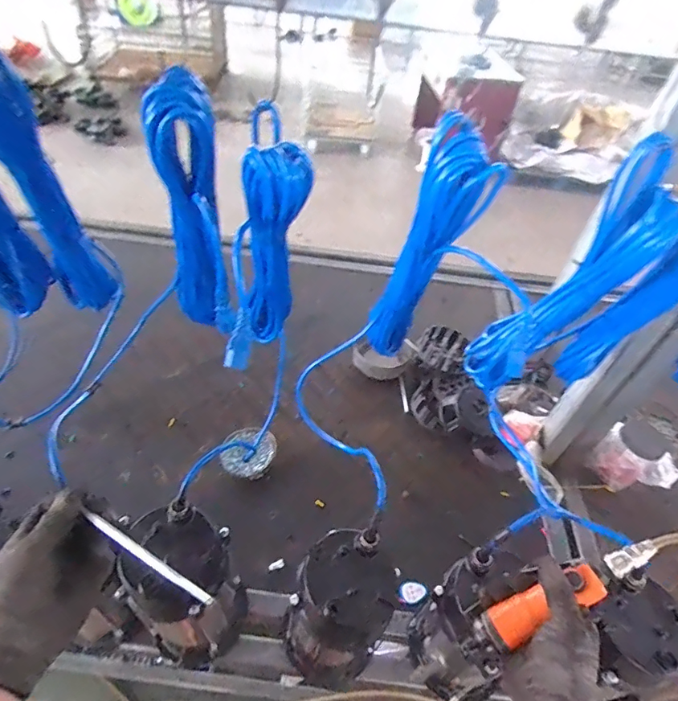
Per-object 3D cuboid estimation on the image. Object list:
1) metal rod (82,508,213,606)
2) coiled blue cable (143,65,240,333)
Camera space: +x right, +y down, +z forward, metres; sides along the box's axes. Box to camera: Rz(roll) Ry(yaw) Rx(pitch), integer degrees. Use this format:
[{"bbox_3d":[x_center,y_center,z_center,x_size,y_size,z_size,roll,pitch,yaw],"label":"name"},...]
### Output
[{"bbox_3d":[-0.157,0.174,0.380,0.142,0.009,0.008,16,45,29],"label":"metal rod"},{"bbox_3d":[-0.187,-0.154,0.589,0.075,0.347,0.073,-15,50,-20],"label":"coiled blue cable"}]

